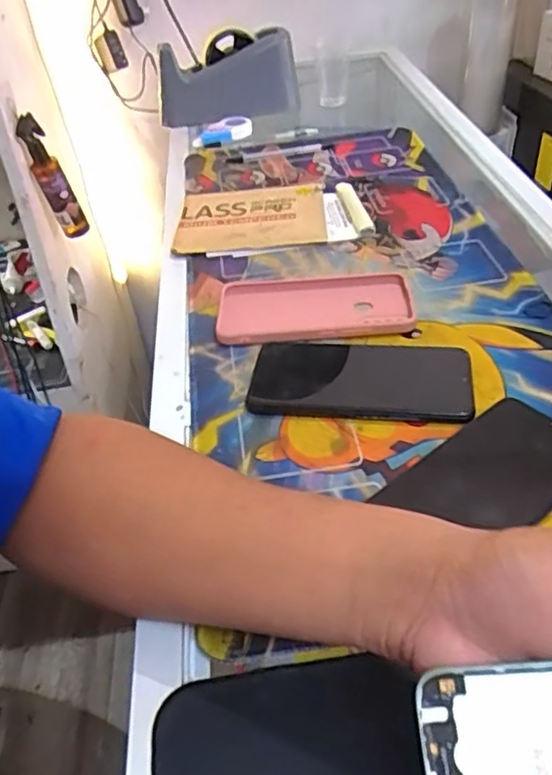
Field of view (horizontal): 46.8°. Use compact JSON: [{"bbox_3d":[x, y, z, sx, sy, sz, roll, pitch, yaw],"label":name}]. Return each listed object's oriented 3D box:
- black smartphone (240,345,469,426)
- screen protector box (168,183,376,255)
[{"bbox_3d":[0.061,-0.005,0.473,0.160,0.007,0.078,1,41,10],"label":"black smartphone"},{"bbox_3d":[-0.005,-0.182,0.685,0.204,0.014,0.135,-2,41,6],"label":"screen protector box"}]

